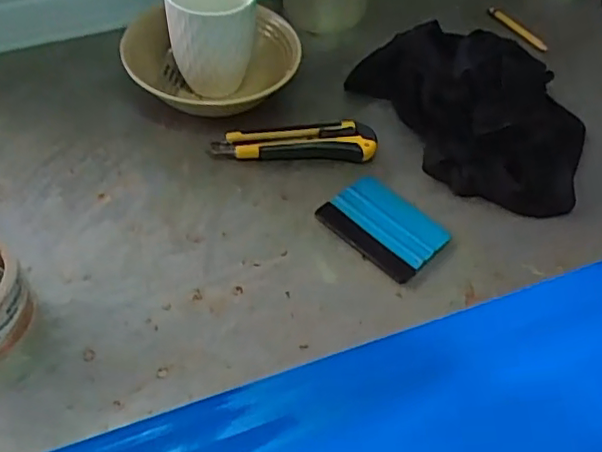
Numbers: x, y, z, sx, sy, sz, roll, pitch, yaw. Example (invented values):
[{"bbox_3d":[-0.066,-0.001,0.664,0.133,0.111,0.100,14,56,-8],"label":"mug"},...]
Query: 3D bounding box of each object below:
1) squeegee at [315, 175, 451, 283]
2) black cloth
[{"bbox_3d":[0.071,-0.002,0.524,0.095,0.009,0.072,39,57,23],"label":"squeegee"},{"bbox_3d":[0.196,-0.125,0.604,0.209,0.057,0.240,-26,58,-24],"label":"black cloth"}]

